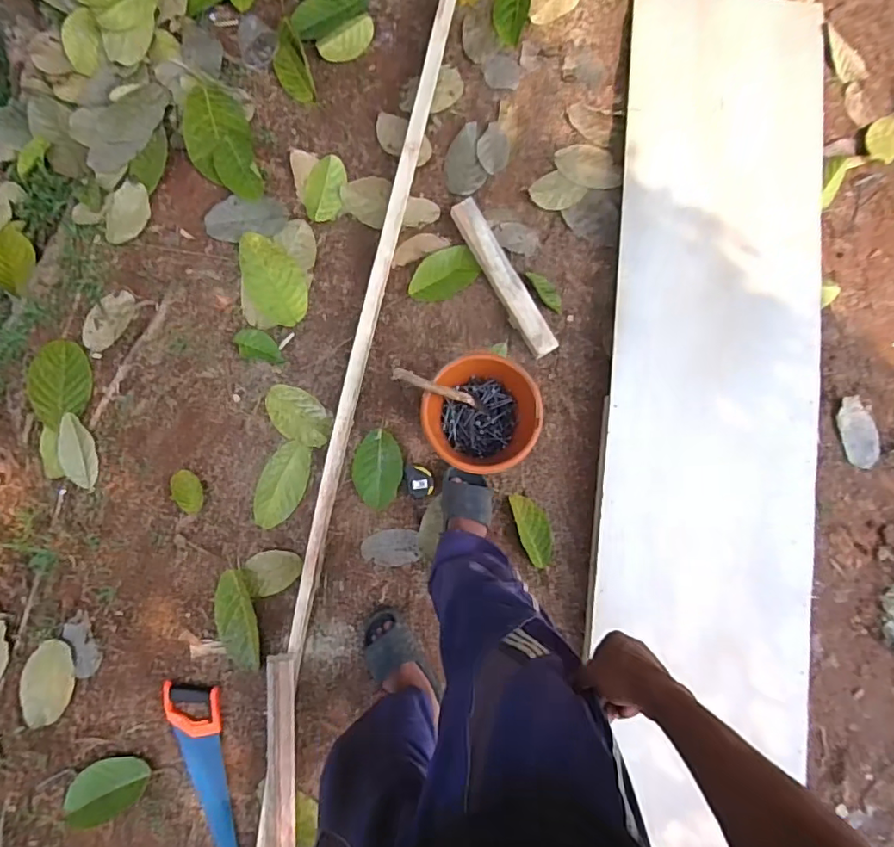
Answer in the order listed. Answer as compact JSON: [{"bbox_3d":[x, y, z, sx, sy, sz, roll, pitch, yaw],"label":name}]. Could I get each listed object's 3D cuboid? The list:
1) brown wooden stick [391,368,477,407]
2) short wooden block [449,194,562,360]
[{"bbox_3d":[-0.022,-0.075,1.160,0.034,0.225,0.026,8,82,47],"label":"brown wooden stick"},{"bbox_3d":[0.138,-0.352,1.319,0.074,0.047,0.426,-29,87,-3],"label":"short wooden block"}]

